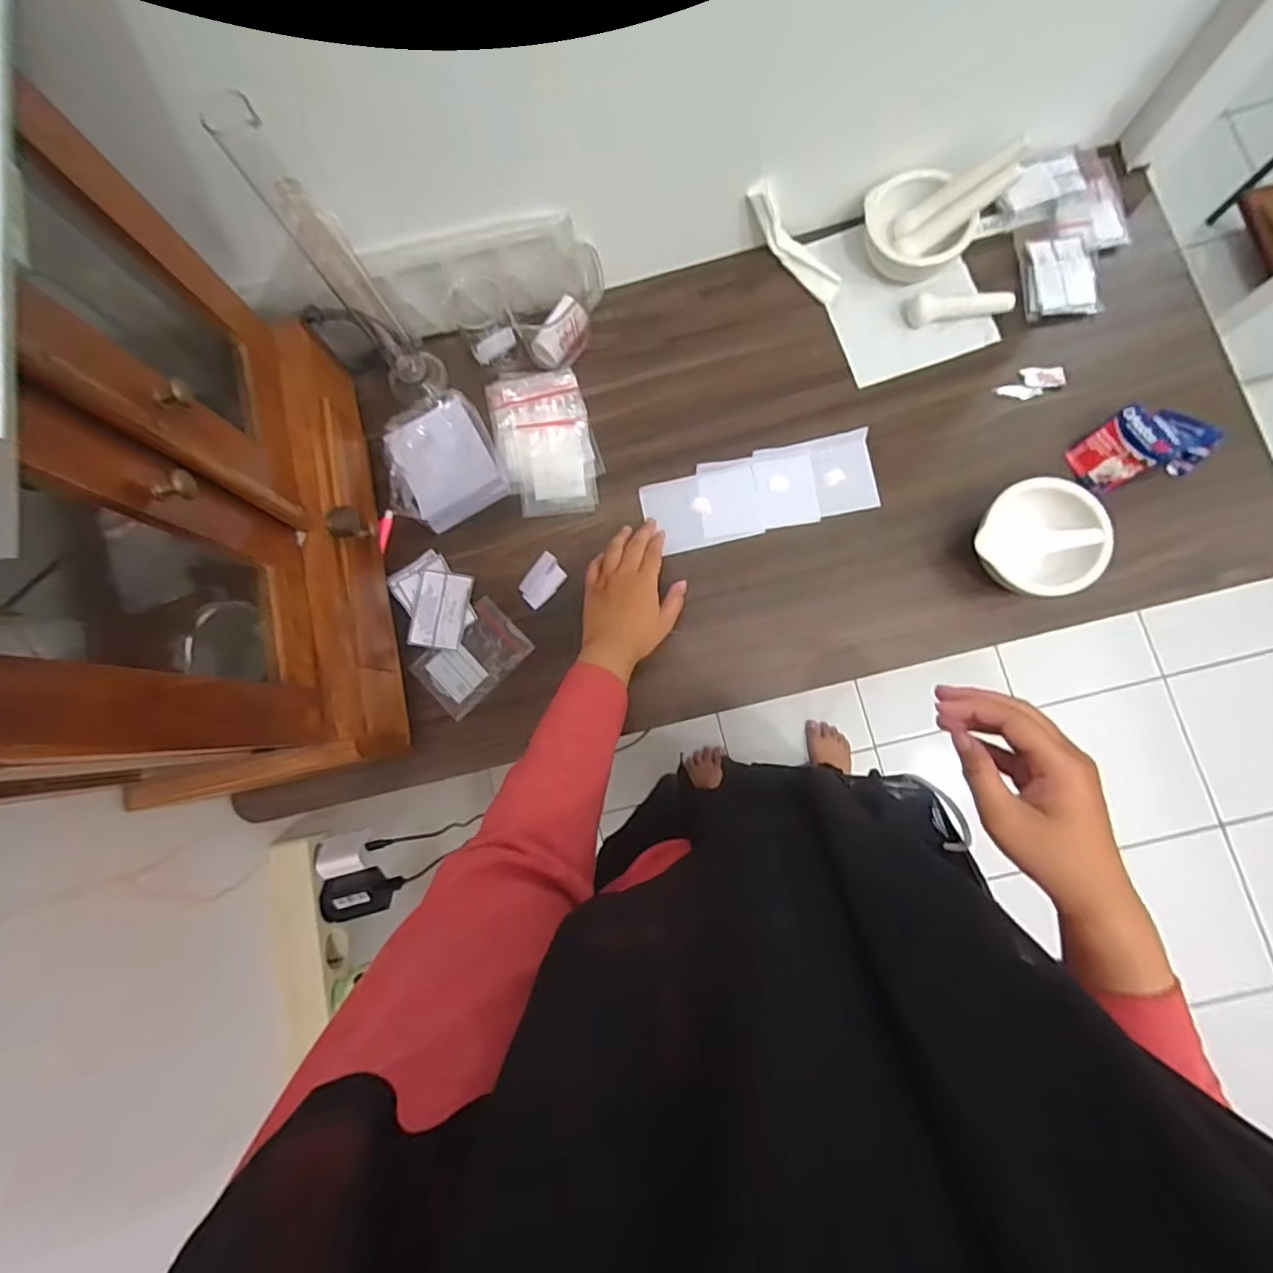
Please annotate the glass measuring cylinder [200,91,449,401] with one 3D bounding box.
[{"bbox_3d":[-0.238,-0.288,0.470,0.051,0.263,0.049,-42,81,-2],"label":"glass measuring cylinder"}]

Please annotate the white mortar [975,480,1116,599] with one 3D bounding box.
[{"bbox_3d":[0.343,-0.079,0.503,0.096,0.055,0.092,-1,82,4],"label":"white mortar"}]

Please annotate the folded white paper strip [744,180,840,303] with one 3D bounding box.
[{"bbox_3d":[0.148,-0.380,0.564,0.124,0.037,0.031,34,85,-30],"label":"folded white paper strip"}]

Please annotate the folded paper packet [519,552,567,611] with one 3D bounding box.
[{"bbox_3d":[-0.091,-0.053,0.554,0.031,0.008,0.050,41,87,8],"label":"folded paper packet"}]

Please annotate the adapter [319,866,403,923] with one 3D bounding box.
[{"bbox_3d":[-0.282,0.262,0.590,0.064,0.039,0.044,-10,82,3],"label":"adapter"}]

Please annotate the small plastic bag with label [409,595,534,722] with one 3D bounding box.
[{"bbox_3d":[-0.157,0.020,0.549,0.100,0.006,0.068,-43,81,-2],"label":"small plastic bag with label"}]

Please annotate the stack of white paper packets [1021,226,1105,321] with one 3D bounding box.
[{"bbox_3d":[0.404,-0.348,0.551,0.065,0.014,0.088,-2,82,4],"label":"stack of white paper packets"}]

